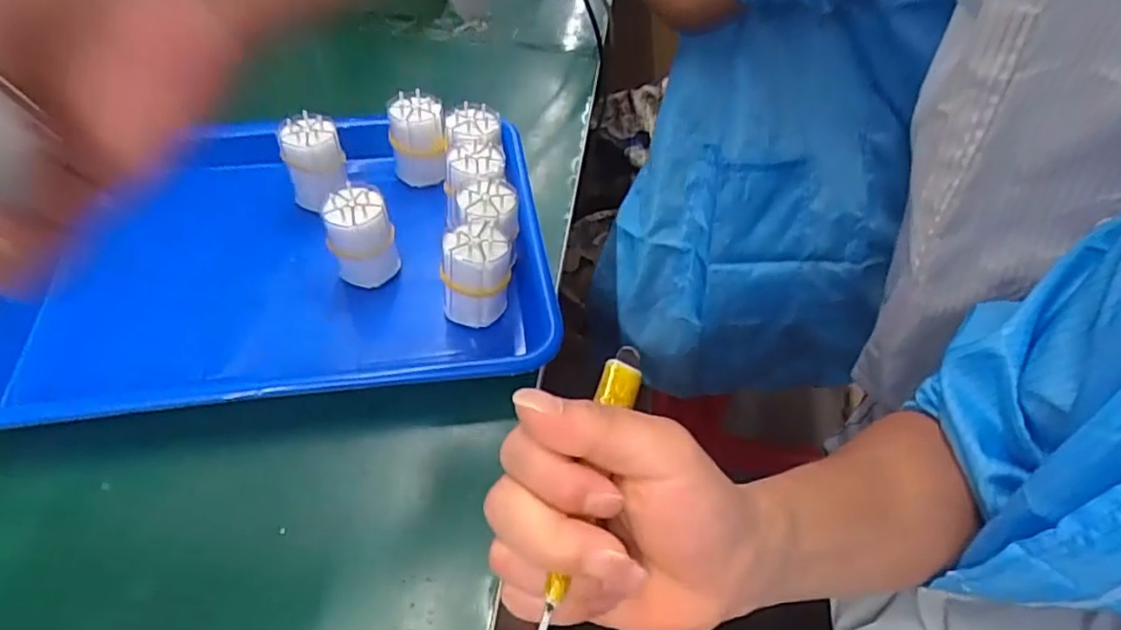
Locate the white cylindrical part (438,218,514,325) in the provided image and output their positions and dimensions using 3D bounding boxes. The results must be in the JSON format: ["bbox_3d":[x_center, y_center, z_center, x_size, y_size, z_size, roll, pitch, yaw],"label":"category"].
[{"bbox_3d":[-0.050,-0.025,0.399,0.044,0.056,0.034,-5,53,-3],"label":"white cylindrical part"}]

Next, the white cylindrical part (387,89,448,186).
[{"bbox_3d":[-0.103,-0.130,0.481,0.039,0.058,0.035,-7,53,-4],"label":"white cylindrical part"}]

